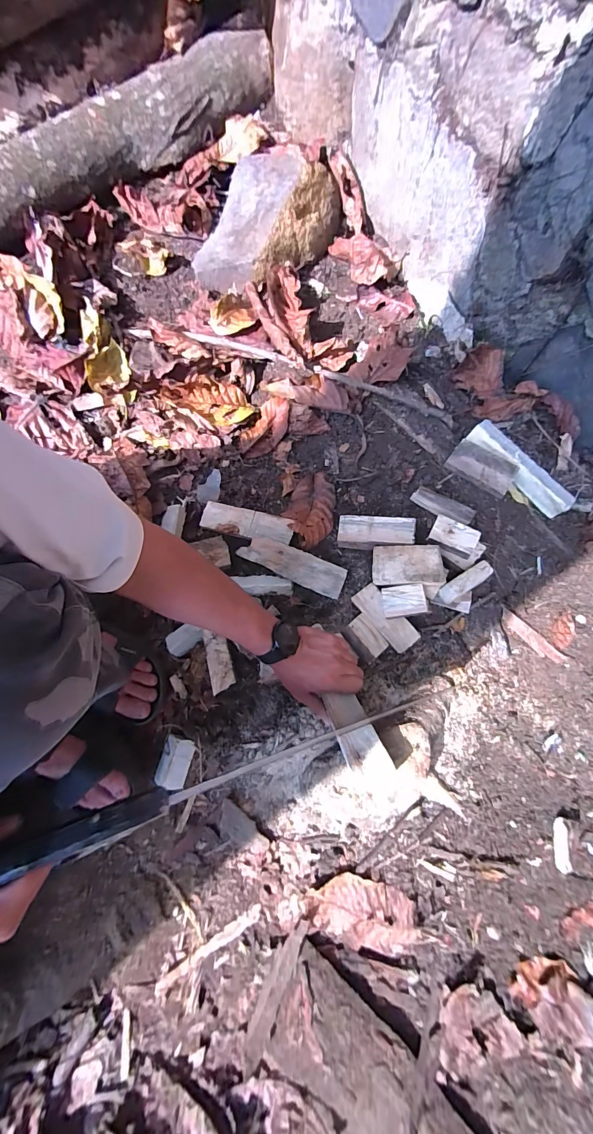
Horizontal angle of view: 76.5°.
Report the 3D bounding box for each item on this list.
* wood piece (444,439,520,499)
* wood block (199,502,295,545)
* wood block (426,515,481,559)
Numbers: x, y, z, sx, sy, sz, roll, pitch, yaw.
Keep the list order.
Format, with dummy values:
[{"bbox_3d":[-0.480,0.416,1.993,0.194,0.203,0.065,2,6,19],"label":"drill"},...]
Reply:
[{"bbox_3d":[0.297,-0.160,0.600,0.100,0.016,0.053,34,102,9],"label":"wood piece"},{"bbox_3d":[-0.081,-0.071,0.608,0.150,0.014,0.047,14,79,3],"label":"wood block"},{"bbox_3d":[0.236,-0.045,0.563,0.066,0.013,0.043,27,79,7],"label":"wood block"}]

